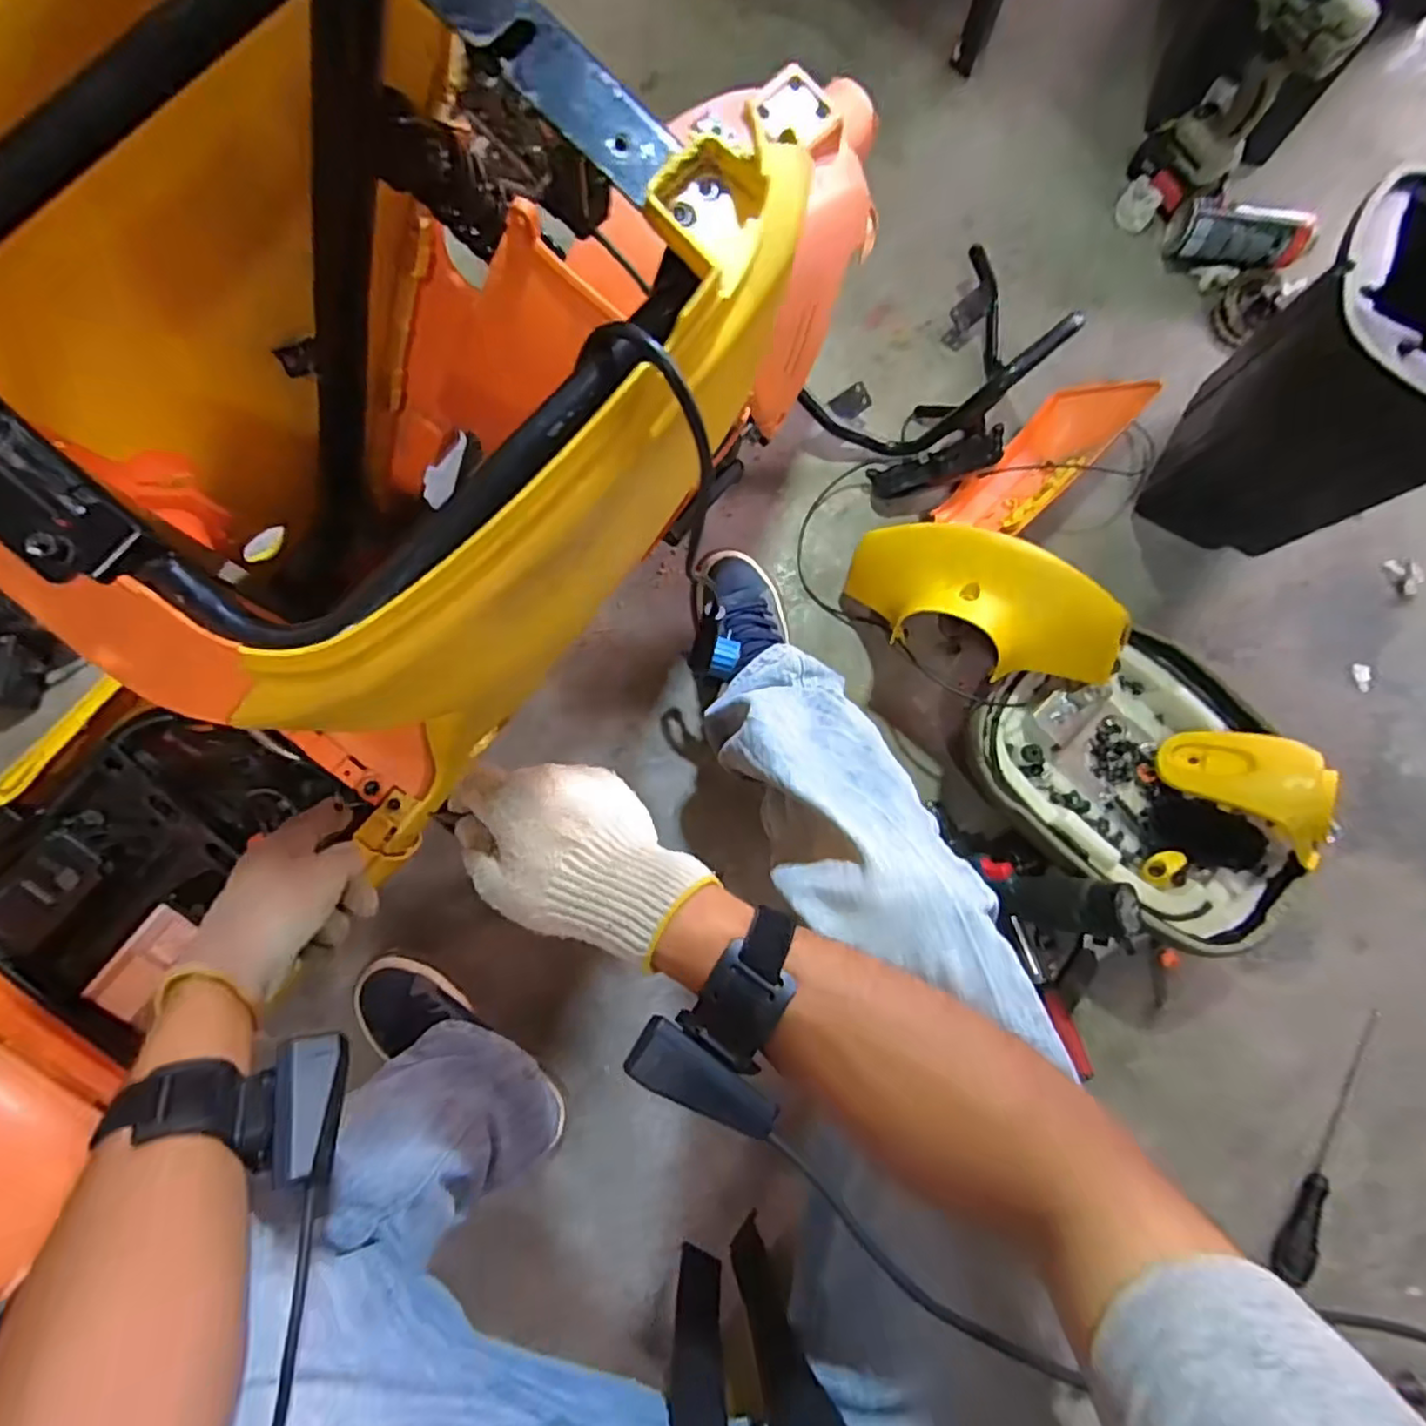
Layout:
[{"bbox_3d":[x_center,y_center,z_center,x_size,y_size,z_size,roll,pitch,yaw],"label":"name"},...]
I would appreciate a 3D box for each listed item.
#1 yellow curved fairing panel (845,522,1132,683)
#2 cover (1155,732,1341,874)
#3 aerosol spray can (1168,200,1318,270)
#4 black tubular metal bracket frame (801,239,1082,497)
[{"bbox_3d":[0.282,-0.118,0.730,0.300,0.101,0.121,27,81,27],"label":"yellow curved fairing panel"},{"bbox_3d":[0.581,0.075,0.709,0.162,0.102,0.088,35,82,5],"label":"cover"},{"bbox_3d":[0.712,-0.645,0.902,0.173,0.072,0.073,18,81,2],"label":"aerosol spray can"},{"bbox_3d":[0.302,-0.428,0.816,0.320,0.165,0.226,-38,83,-6],"label":"black tubular metal bracket frame"}]

